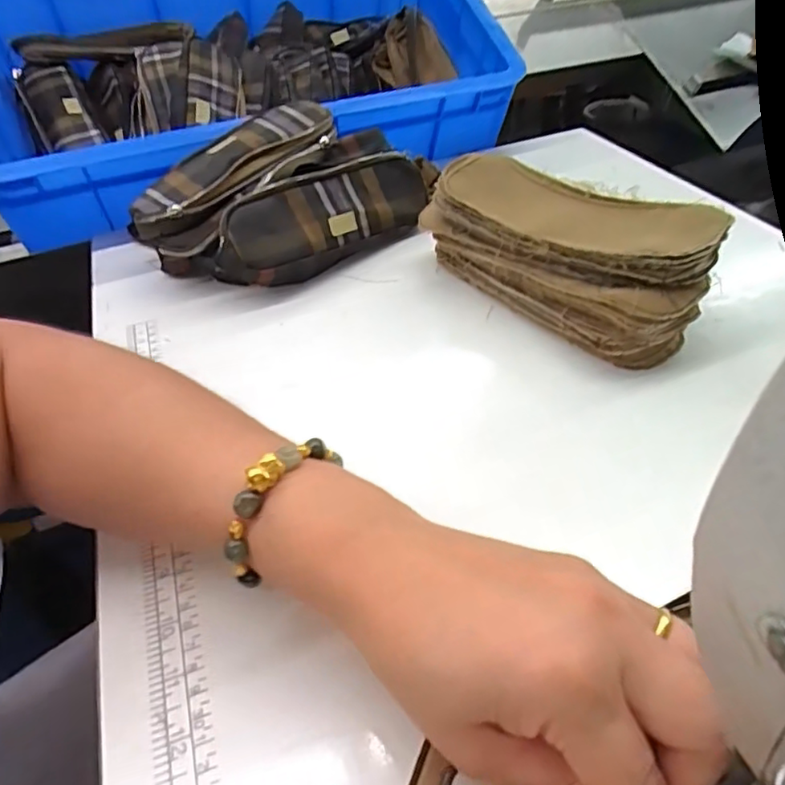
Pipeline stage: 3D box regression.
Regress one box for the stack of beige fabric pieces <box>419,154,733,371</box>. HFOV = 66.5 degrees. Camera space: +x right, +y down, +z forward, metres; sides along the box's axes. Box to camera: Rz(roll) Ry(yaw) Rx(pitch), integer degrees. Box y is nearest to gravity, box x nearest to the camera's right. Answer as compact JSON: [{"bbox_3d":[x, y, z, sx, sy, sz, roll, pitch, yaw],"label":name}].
[{"bbox_3d":[0.122,-0.099,0.420,0.101,0.073,0.201,-33,49,-27],"label":"stack of beige fabric pieces"}]

